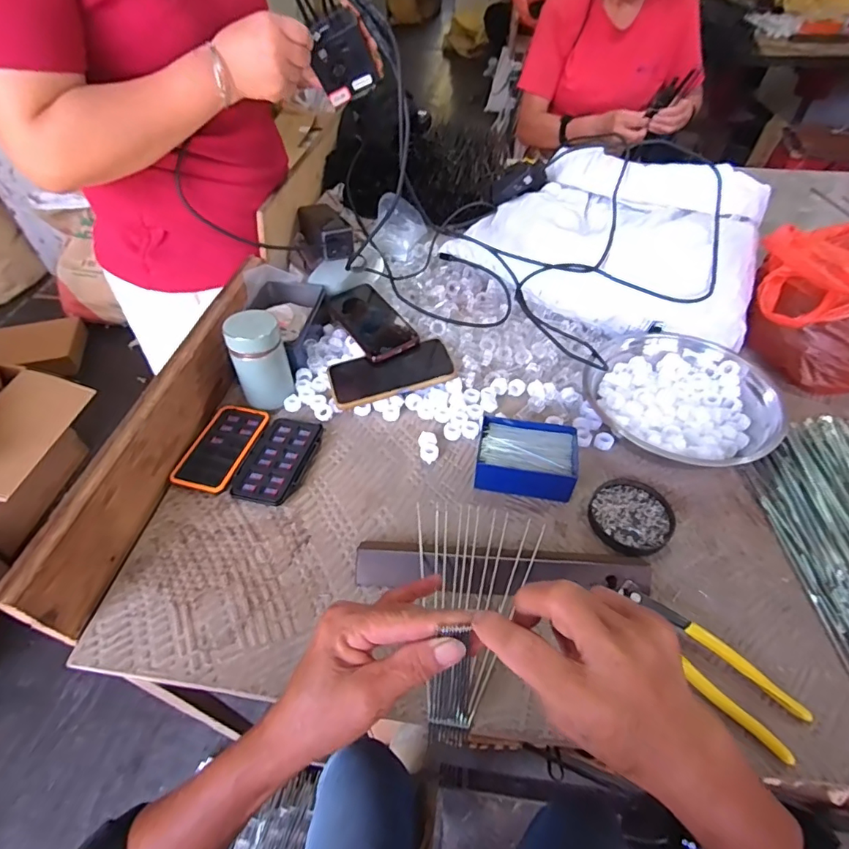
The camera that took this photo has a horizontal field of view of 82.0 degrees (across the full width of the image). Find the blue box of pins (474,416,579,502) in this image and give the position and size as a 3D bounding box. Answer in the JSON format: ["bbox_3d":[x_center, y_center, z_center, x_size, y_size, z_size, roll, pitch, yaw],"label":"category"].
[{"bbox_3d":[0.118,0.040,0.565,0.108,0.036,0.089,8,49,7],"label":"blue box of pins"}]

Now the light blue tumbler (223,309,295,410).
[{"bbox_3d":[-0.210,-0.083,0.623,0.066,0.106,0.061,-19,51,-17],"label":"light blue tumbler"}]

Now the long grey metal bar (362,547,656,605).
[{"bbox_3d":[0.076,0.148,0.473,0.281,0.013,0.044,3,61,2],"label":"long grey metal bar"}]

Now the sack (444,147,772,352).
[{"bbox_3d":[0.268,-0.281,0.736,0.420,0.174,0.252,19,51,17],"label":"sack"}]

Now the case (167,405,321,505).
[{"bbox_3d":[-0.211,0.031,0.596,0.151,0.011,0.128,11,49,9],"label":"case"}]

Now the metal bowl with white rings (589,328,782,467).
[{"bbox_3d":[0.314,-0.038,0.606,0.209,0.075,0.203,0,48,0],"label":"metal bowl with white rings"}]

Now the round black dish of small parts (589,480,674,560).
[{"bbox_3d":[0.226,0.100,0.535,0.084,0.014,0.086,0,48,0],"label":"round black dish of small parts"}]

